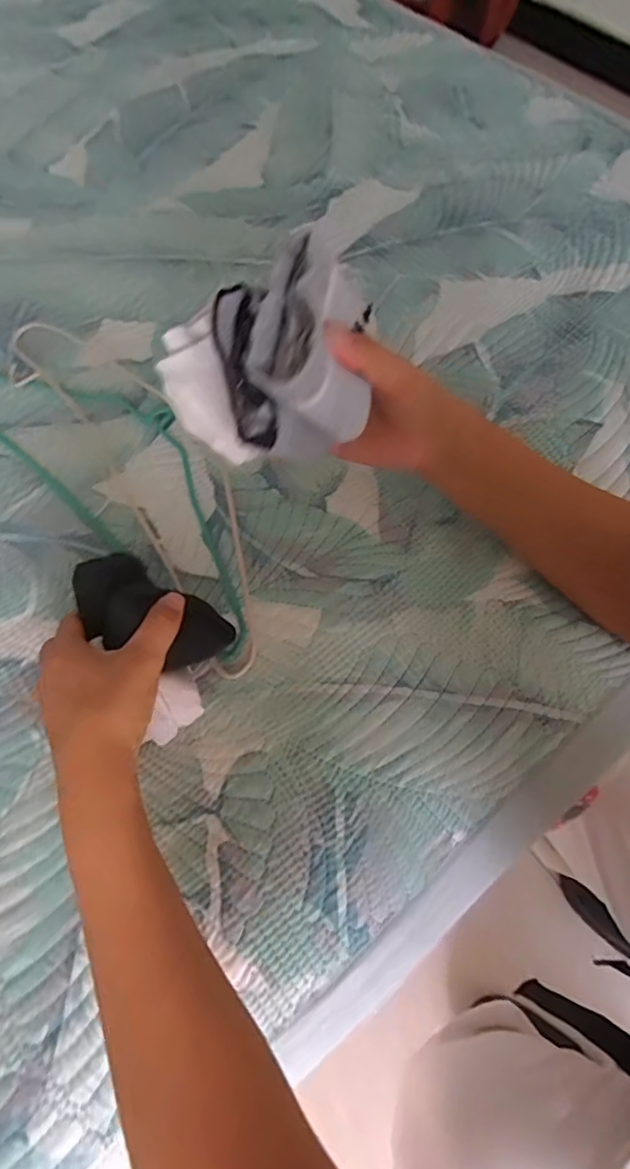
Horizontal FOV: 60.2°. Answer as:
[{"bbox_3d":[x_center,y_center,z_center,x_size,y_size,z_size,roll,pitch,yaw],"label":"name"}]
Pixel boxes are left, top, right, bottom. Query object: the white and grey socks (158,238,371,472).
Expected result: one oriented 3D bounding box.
[{"bbox_3d":[-0.027,-0.115,0.293,0.108,0.078,0.081,-4,66,-1],"label":"white and grey socks"}]

